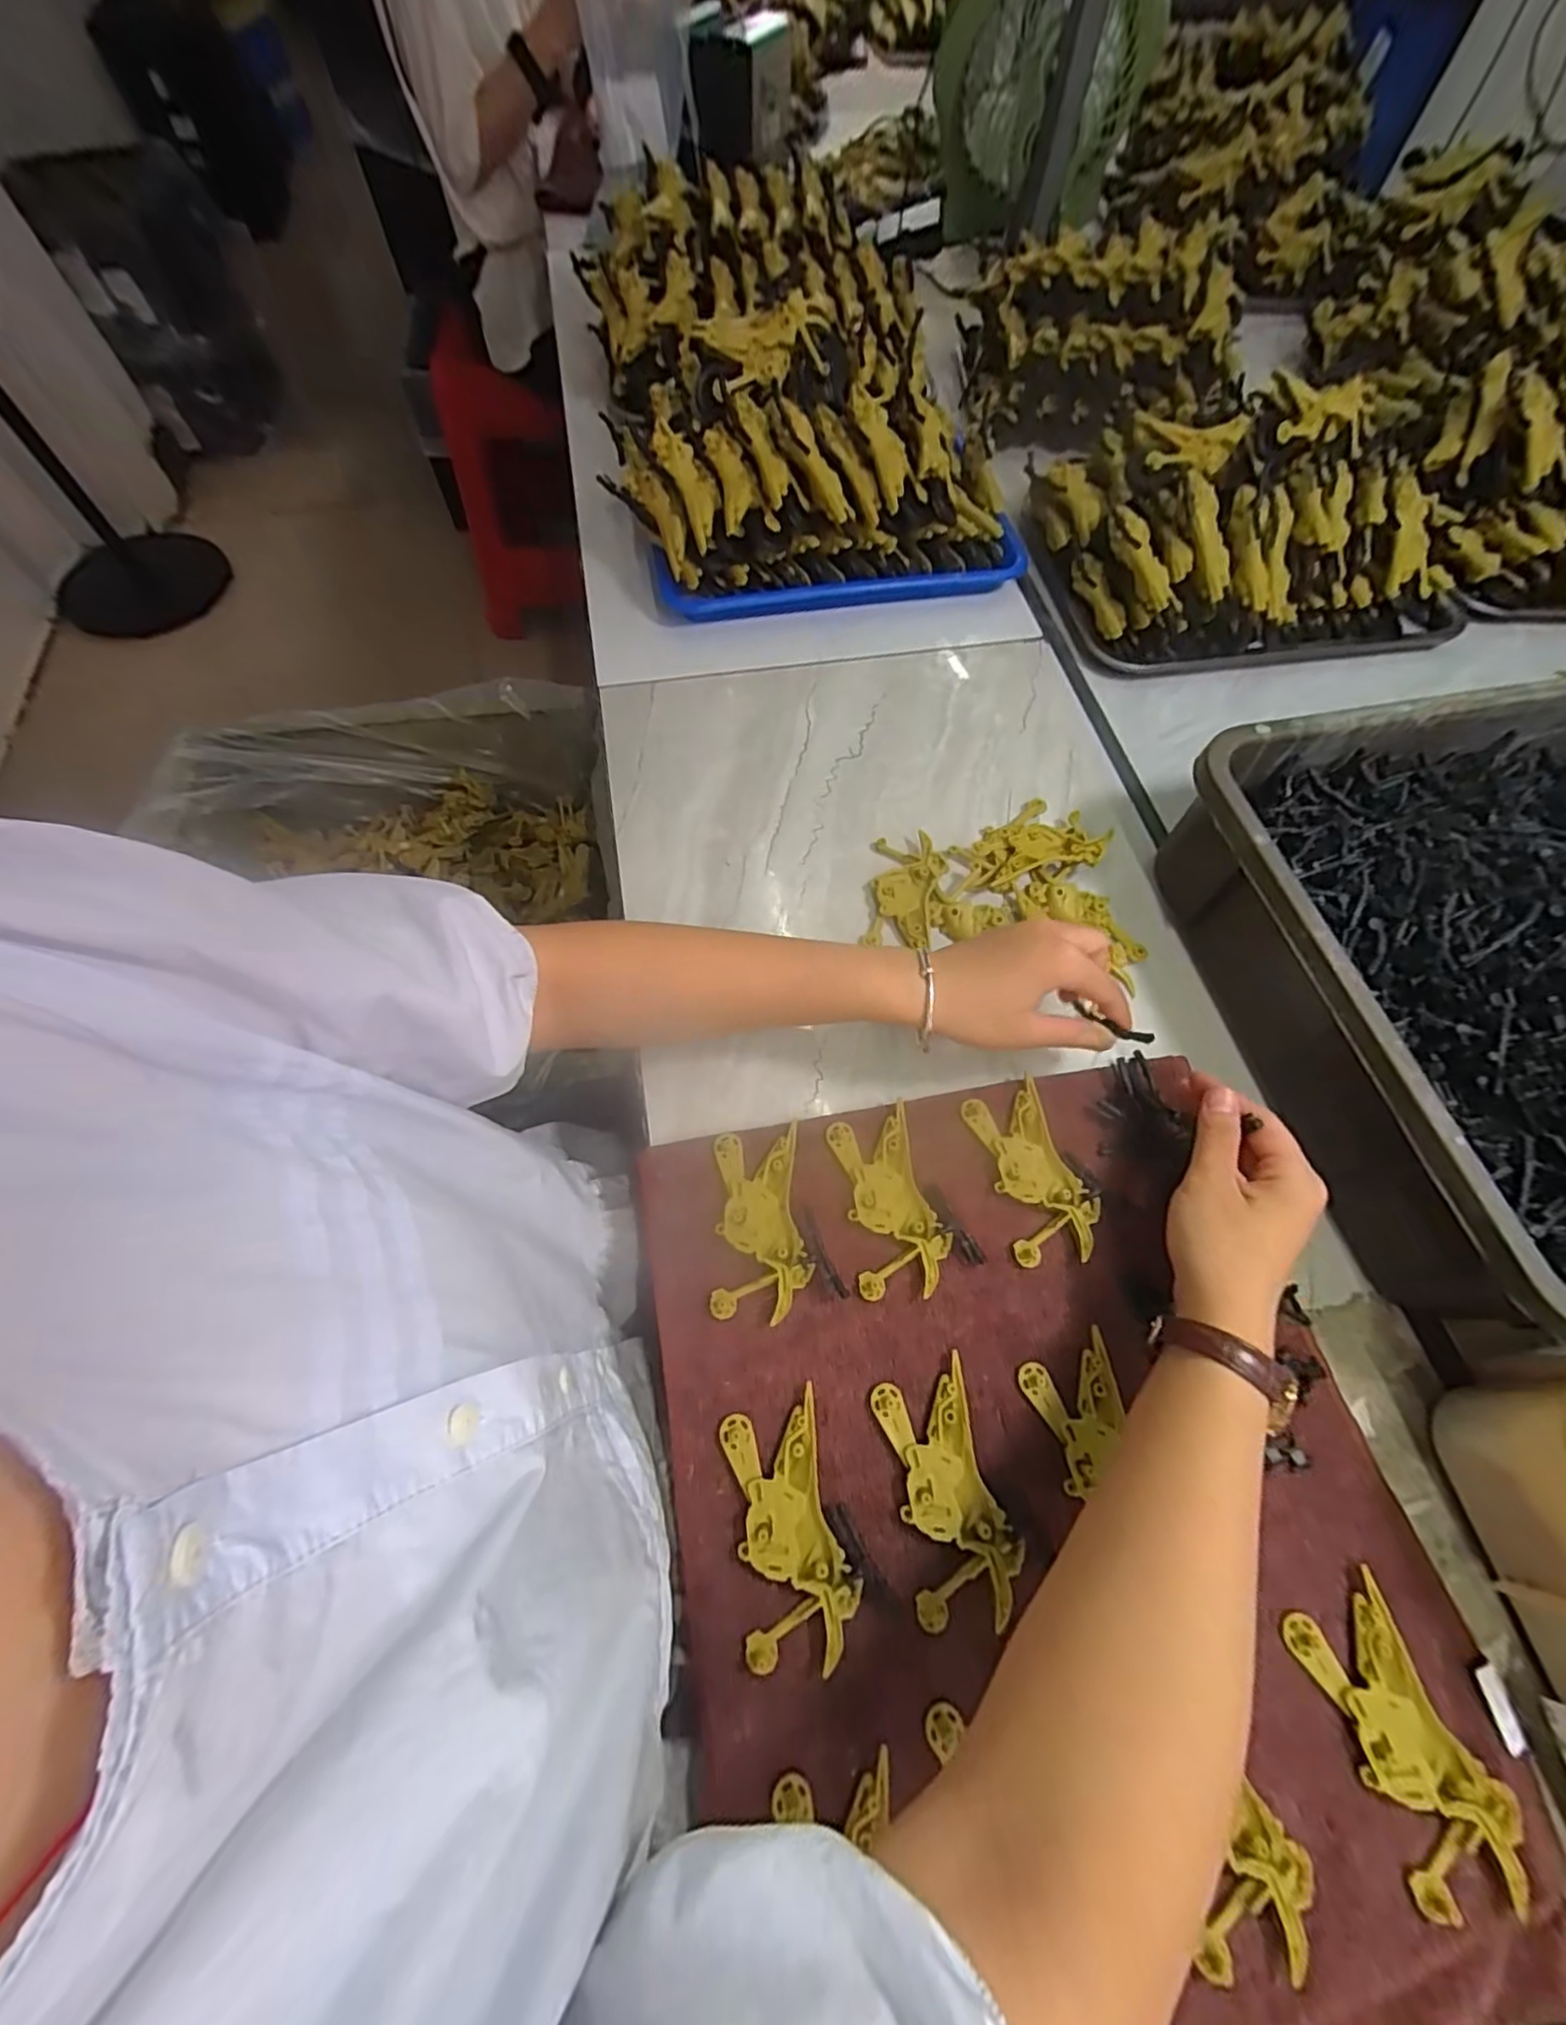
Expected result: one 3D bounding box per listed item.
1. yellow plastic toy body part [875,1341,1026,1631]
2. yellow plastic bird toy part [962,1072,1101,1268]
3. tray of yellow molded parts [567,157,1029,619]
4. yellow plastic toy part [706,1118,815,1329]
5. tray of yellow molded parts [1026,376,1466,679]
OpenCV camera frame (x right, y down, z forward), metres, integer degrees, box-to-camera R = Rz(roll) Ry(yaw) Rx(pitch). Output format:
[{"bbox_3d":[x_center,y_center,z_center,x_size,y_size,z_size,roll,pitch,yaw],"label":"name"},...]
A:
[{"bbox_3d":[0.079,0.230,0.322,0.050,0.006,0.098,-10,65,-7],"label":"yellow plastic toy body part"},{"bbox_3d":[0.145,0.092,0.389,0.050,0.013,0.098,-11,66,-8],"label":"yellow plastic bird toy part"},{"bbox_3d":[-0.003,-0.594,0.641,0.335,0.155,0.467,-12,66,-8],"label":"tray of yellow molded parts"},{"bbox_3d":[-0.013,0.115,0.369,0.050,0.007,0.099,0,64,-3],"label":"yellow plastic toy part"},{"bbox_3d":[0.418,-0.420,0.585,0.332,0.139,0.216,-9,65,-7],"label":"tray of yellow molded parts"}]

